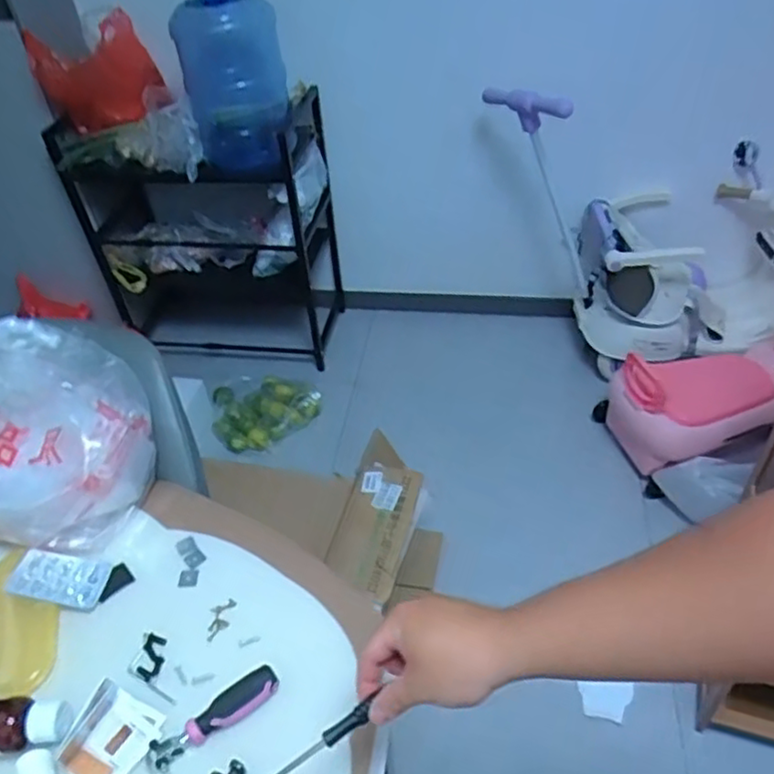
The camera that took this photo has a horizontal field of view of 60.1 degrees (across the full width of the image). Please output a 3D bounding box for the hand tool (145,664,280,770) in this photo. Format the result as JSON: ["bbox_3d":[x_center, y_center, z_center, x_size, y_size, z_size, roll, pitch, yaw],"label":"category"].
[{"bbox_3d":[-0.154,0.295,0.596,0.124,0.019,0.028,-26,46,-22],"label":"hand tool"}]

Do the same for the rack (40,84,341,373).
[{"bbox_3d":[-0.472,-0.415,1.895,0.614,0.667,0.342,1,43,7],"label":"rack"}]

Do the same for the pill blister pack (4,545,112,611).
[{"bbox_3d":[-0.342,0.199,0.701,0.093,0.009,0.060,14,39,3],"label":"pill blister pack"}]

